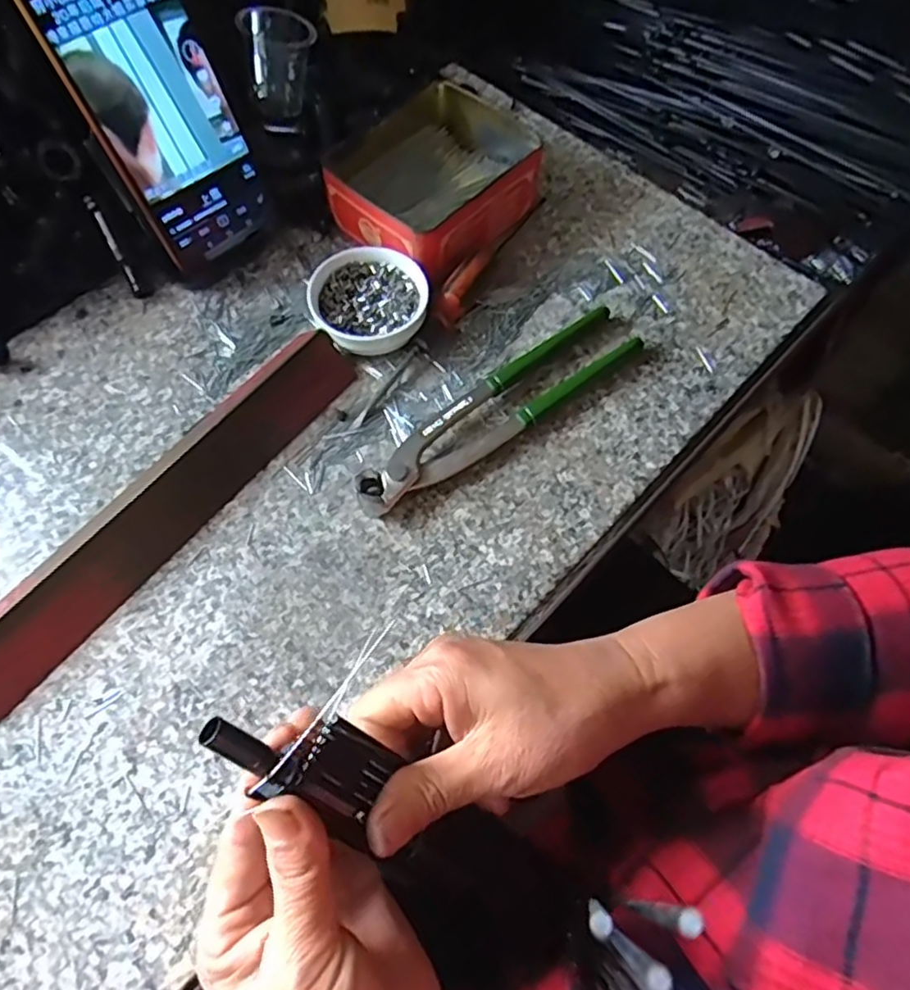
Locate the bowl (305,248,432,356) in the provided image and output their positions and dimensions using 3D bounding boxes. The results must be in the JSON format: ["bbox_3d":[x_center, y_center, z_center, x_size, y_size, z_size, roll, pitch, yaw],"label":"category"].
[{"bbox_3d":[-0.053,-0.119,0.407,0.070,0.026,0.071,0,65,-1],"label":"bowl"}]

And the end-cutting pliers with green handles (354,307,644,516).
[{"bbox_3d":[0.027,-0.055,0.387,0.198,0.018,0.044,-35,70,-16],"label":"end-cutting pliers with green handles"}]

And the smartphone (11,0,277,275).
[{"bbox_3d":[-0.162,-0.212,0.361,0.075,0.164,0.004,-39,49,-16],"label":"smartphone"}]

